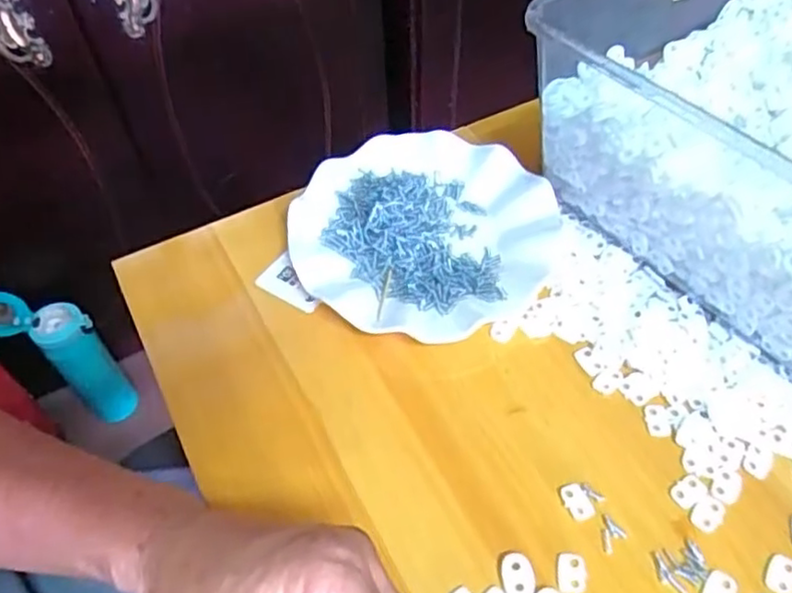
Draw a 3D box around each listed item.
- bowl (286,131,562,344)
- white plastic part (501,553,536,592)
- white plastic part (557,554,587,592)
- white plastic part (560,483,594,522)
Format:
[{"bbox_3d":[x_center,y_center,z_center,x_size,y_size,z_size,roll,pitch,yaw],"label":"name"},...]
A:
[{"bbox_3d":[0.018,-0.047,0.468,0.177,0.022,0.172,-1,53,1],"label":"bowl"},{"bbox_3d":[0.061,0.141,0.334,0.016,0.004,0.023,-2,53,0],"label":"white plastic part"},{"bbox_3d":[0.088,0.138,0.335,0.014,0.004,0.020,4,53,5],"label":"white plastic part"},{"bbox_3d":[0.097,0.109,0.358,0.013,0.004,0.020,-18,55,-12],"label":"white plastic part"}]

